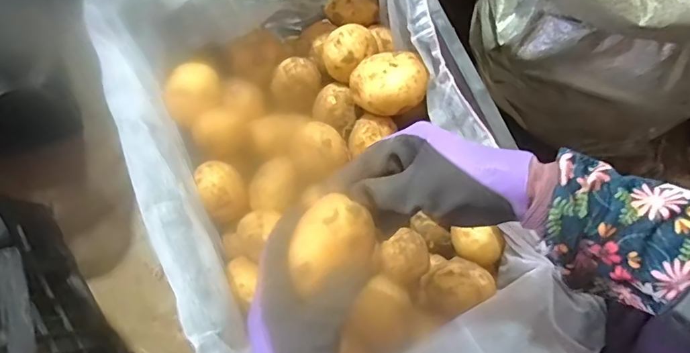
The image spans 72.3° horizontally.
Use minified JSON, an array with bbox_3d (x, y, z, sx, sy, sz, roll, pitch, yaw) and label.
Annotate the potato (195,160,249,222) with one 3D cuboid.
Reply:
[{"bbox_3d":[-0.137,0.014,0.523,0.043,0.033,0.067,-20,76,-6],"label":"potato"}]

